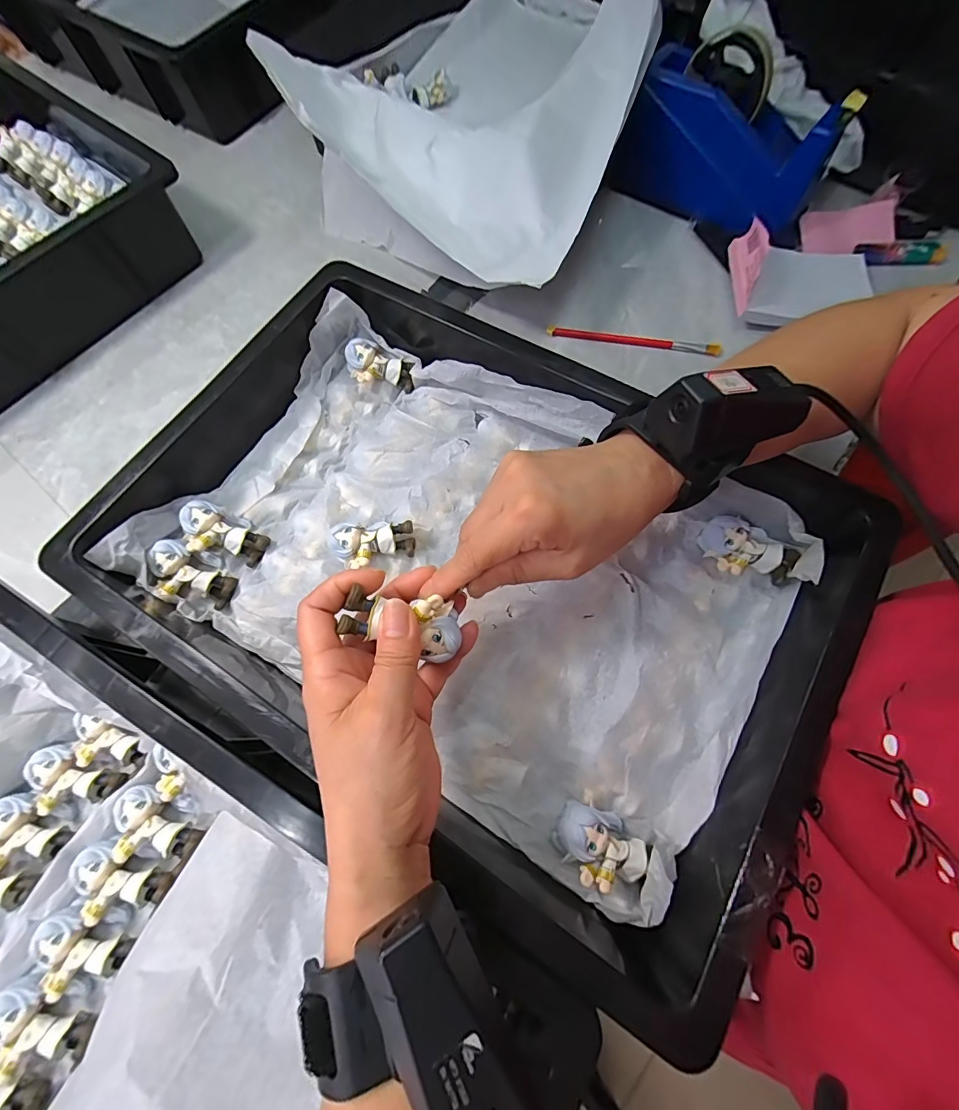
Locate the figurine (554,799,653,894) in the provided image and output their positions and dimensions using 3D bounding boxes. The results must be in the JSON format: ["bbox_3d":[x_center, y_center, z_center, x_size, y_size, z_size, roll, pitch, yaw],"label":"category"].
[{"bbox_3d":[0.071,0.169,0.255,0.052,0.026,0.036,26,73,10],"label":"figurine"}]

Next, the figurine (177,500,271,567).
[{"bbox_3d":[-0.191,-0.015,0.329,0.056,0.027,0.038,24,73,10],"label":"figurine"}]

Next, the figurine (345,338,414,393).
[{"bbox_3d":[-0.085,-0.161,0.379,0.060,0.022,0.034,20,70,-12],"label":"figurine"}]

